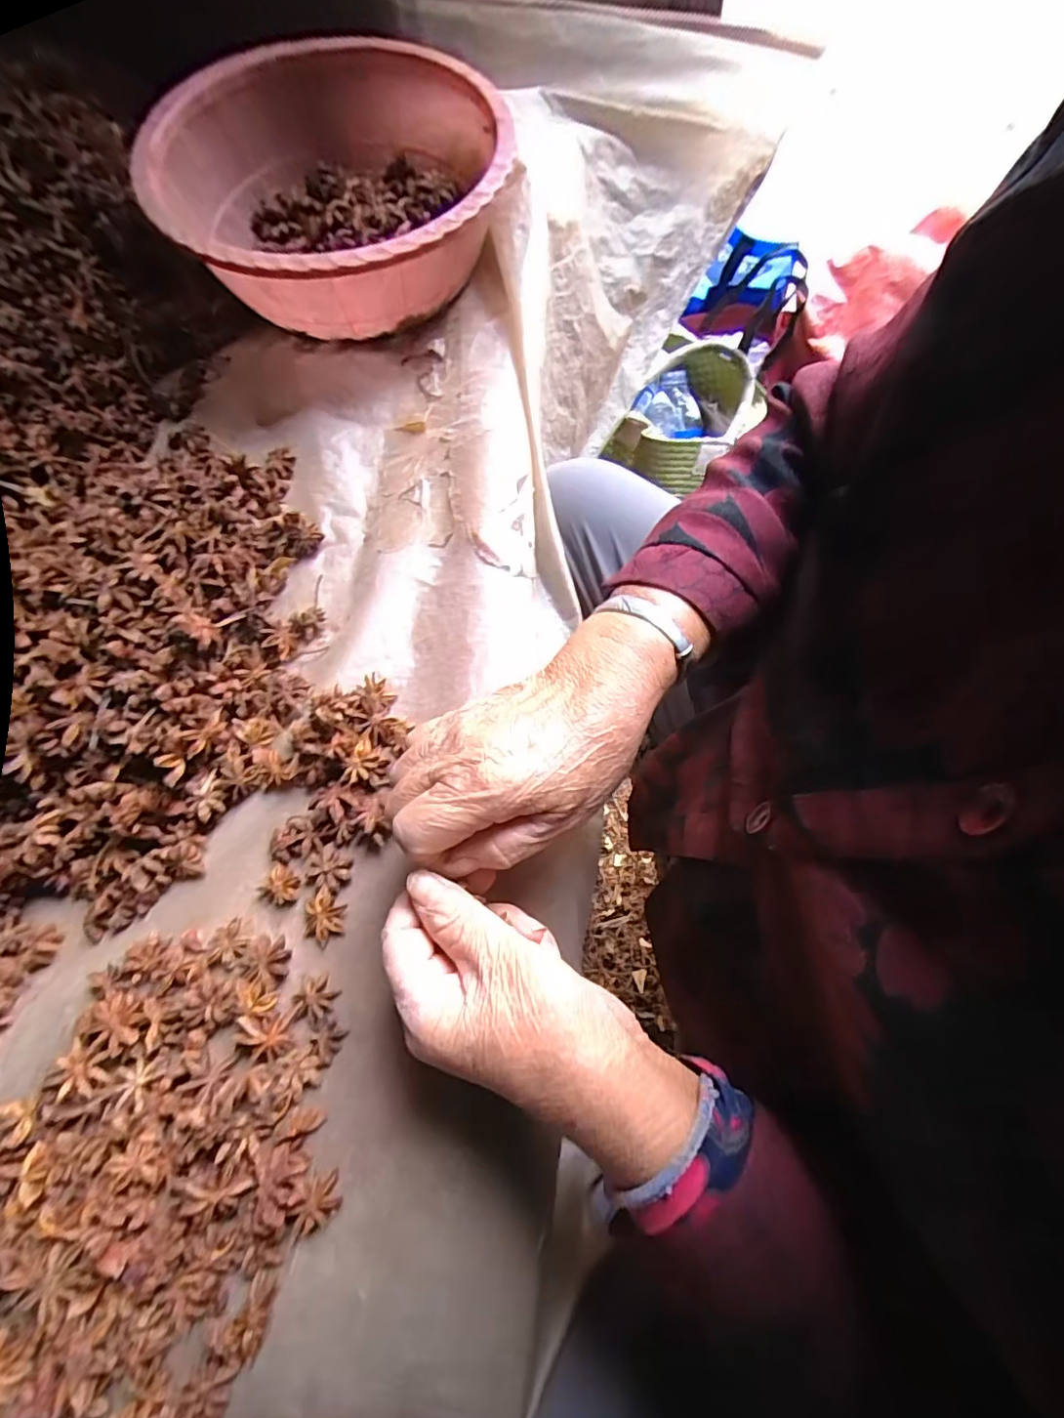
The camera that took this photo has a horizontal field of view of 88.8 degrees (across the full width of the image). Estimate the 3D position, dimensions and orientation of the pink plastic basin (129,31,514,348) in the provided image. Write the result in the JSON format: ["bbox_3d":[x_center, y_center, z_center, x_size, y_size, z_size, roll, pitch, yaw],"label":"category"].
[{"bbox_3d":[-0.143,-0.407,0.434,0.246,0.102,0.253,-2,68,6],"label":"pink plastic basin"}]

